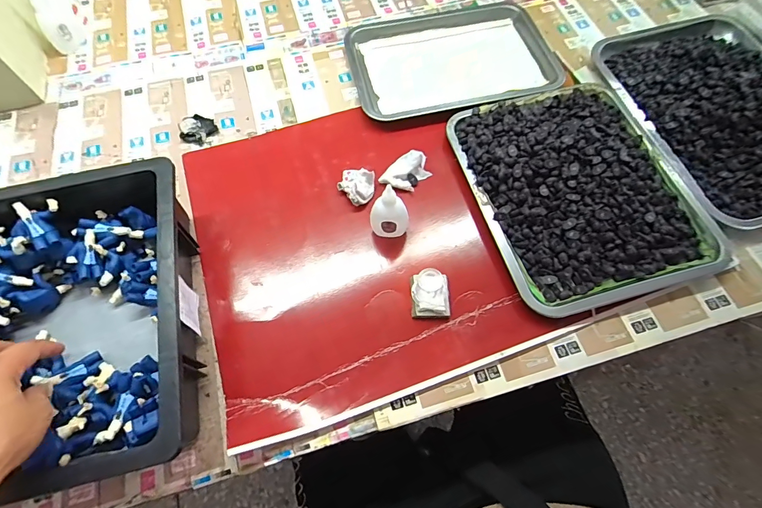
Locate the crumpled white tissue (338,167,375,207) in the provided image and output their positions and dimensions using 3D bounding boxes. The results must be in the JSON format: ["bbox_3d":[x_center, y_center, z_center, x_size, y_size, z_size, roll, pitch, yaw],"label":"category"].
[{"bbox_3d":[-0.033,-0.089,0.505,0.047,0.028,0.046,7,67,2],"label":"crumpled white tissue"}]

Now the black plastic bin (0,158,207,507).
[{"bbox_3d":[-0.418,0.086,0.385,0.447,0.102,0.318,-13,68,-7],"label":"black plastic bin"}]

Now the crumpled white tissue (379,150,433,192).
[{"bbox_3d":[0.034,-0.111,0.516,0.045,0.025,0.061,42,72,15],"label":"crumpled white tissue"}]

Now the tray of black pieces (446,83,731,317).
[{"bbox_3d":[0.253,-0.091,0.498,0.256,0.062,0.311,-15,68,-8],"label":"tray of black pieces"}]

